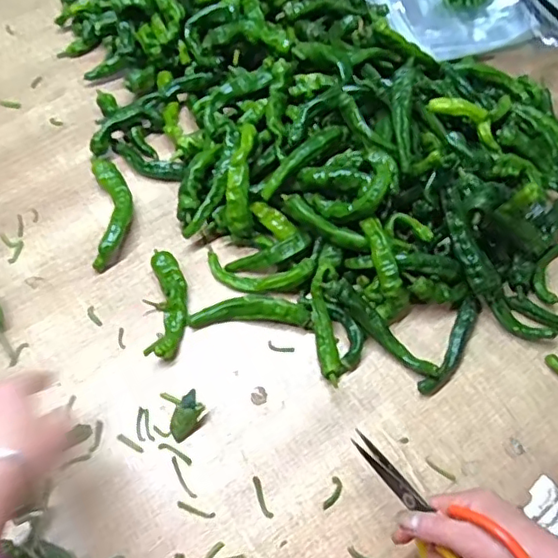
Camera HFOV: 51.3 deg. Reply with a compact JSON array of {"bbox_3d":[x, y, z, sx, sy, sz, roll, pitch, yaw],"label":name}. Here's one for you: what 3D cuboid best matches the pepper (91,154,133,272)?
[{"bbox_3d":[-0.192,-0.083,0.668,0.044,0.028,0.146,-7,60,-5],"label":"pepper"}]

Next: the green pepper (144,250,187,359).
[{"bbox_3d":[-0.118,0.027,0.609,0.042,0.021,0.120,-3,60,-3],"label":"green pepper"}]

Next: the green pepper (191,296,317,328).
[{"bbox_3d":[-0.029,0.033,0.606,0.125,0.027,0.027,1,60,-1],"label":"green pepper"}]

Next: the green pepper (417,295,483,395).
[{"bbox_3d":[0.180,0.067,0.595,0.025,0.021,0.122,30,64,15],"label":"green pepper"}]

